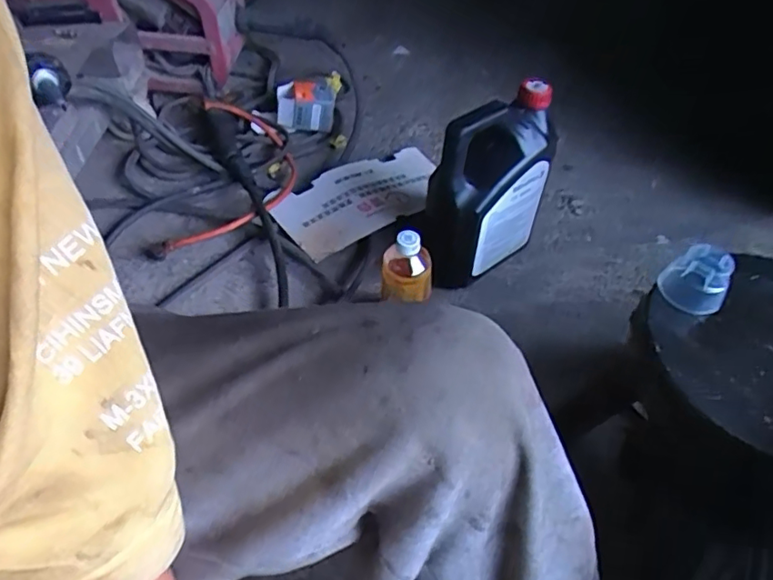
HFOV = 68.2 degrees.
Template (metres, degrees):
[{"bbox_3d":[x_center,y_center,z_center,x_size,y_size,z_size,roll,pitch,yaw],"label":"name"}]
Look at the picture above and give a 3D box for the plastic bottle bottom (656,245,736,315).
[{"bbox_3d":[0.318,-0.012,0.586,0.058,0.054,0.046,14,51,7],"label":"plastic bottle bottom"}]

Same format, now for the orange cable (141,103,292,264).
[{"bbox_3d":[-0.278,-0.216,1.065,0.212,0.063,0.406,6,50,1],"label":"orange cable"}]

